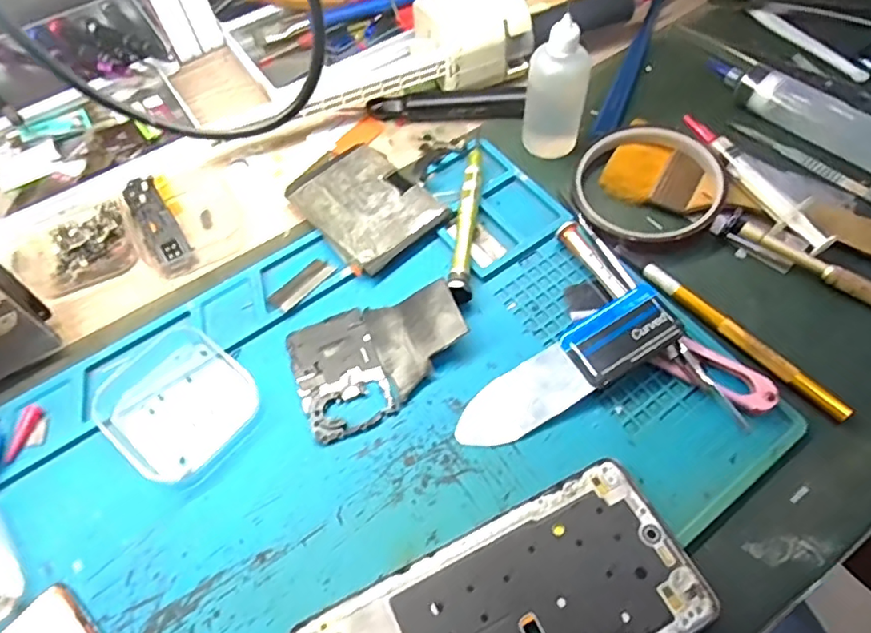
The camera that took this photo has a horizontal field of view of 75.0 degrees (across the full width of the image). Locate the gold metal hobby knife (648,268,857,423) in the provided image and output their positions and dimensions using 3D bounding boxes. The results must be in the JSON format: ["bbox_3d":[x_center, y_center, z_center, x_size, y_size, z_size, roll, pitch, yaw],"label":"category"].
[{"bbox_3d":[0.153,0.010,0.286,0.007,0.007,0.114,-37,64,-18],"label":"gold metal hobby knife"}]

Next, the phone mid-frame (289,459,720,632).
[{"bbox_3d":[0.026,0.123,0.226,0.155,0.011,0.073,-24,61,-11],"label":"phone mid-frame"}]

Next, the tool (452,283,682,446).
[{"bbox_3d":[0.064,0.026,0.279,0.120,0.005,0.034,-31,64,-5],"label":"tool"}]

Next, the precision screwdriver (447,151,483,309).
[{"bbox_3d":[0.018,-0.054,0.327,0.012,0.015,0.107,4,60,5],"label":"precision screwdriver"}]

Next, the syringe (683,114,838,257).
[{"bbox_3d":[0.183,-0.079,0.328,0.017,0.018,0.111,-24,61,-11],"label":"syringe"}]

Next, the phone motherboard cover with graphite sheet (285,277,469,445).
[{"bbox_3d":[-0.028,0.017,0.289,0.088,0.014,0.065,-22,61,-10],"label":"phone motherboard cover with graphite sheet"}]

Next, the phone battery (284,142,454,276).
[{"bbox_3d":[-0.042,-0.068,0.341,0.065,0.010,0.086,-37,64,-18],"label":"phone battery"}]

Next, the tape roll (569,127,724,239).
[{"bbox_3d":[0.124,-0.078,0.333,0.085,0.013,0.081,-1,59,2],"label":"tape roll"}]

